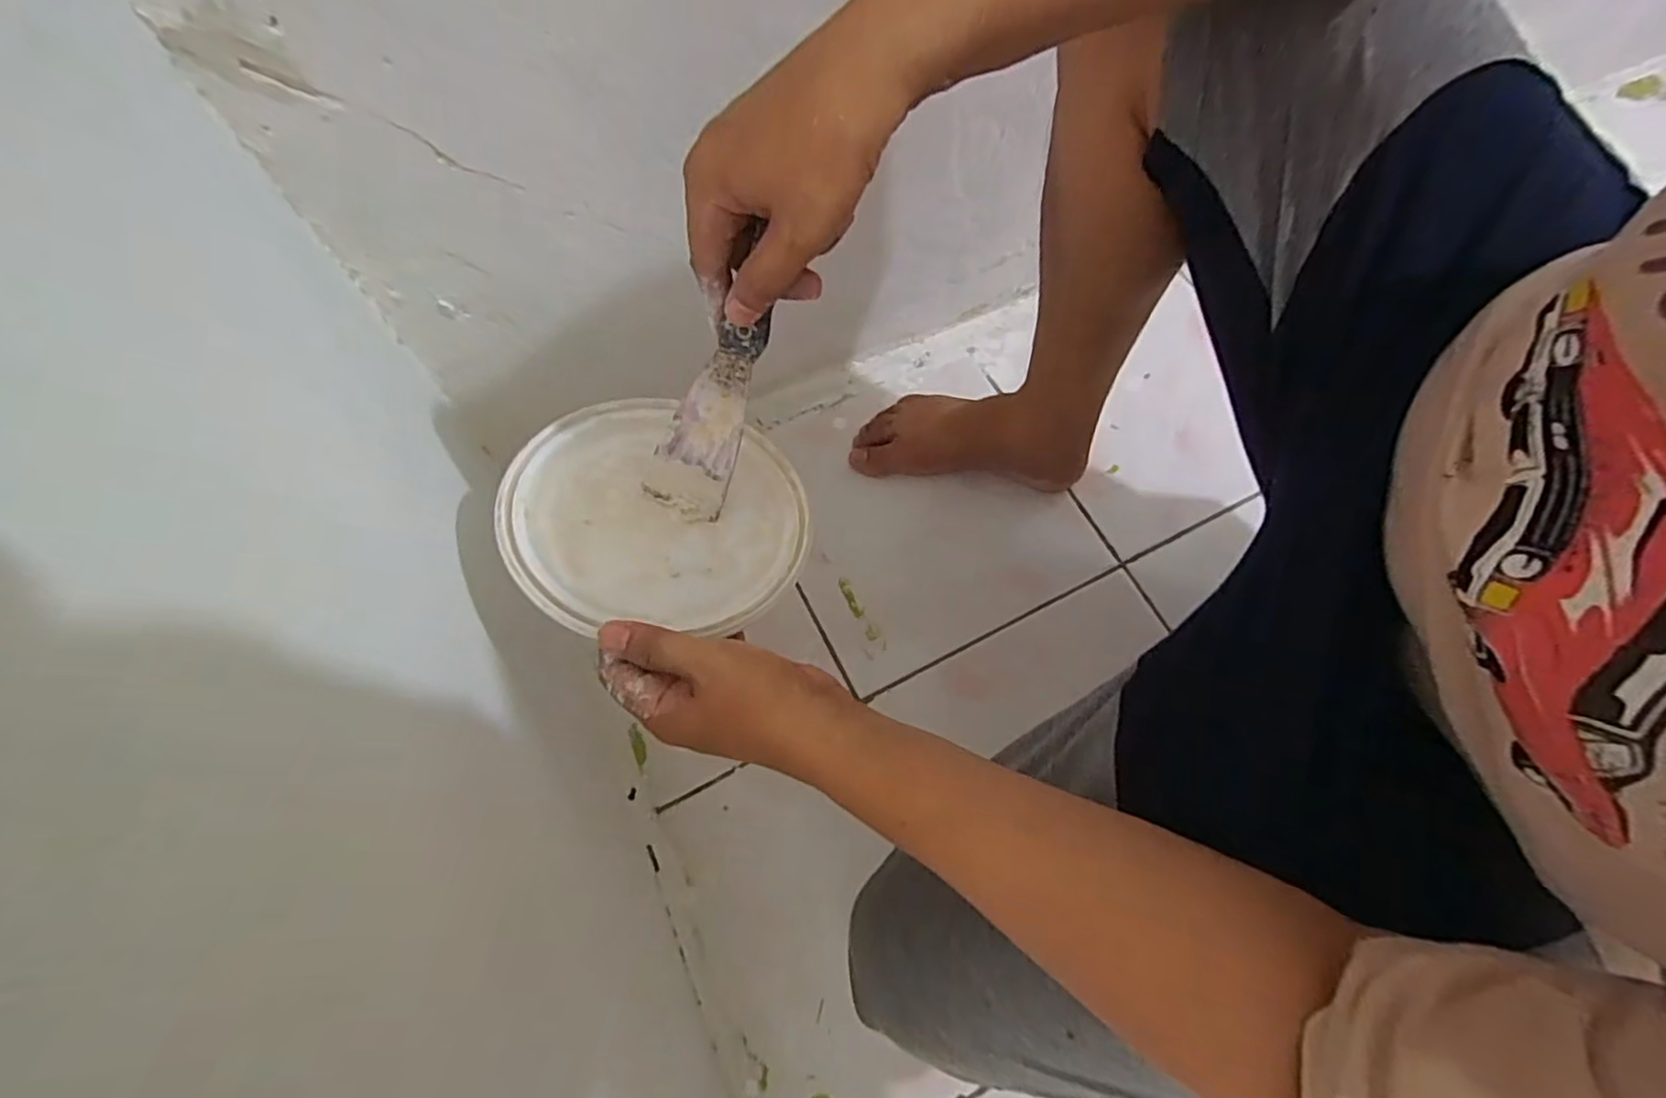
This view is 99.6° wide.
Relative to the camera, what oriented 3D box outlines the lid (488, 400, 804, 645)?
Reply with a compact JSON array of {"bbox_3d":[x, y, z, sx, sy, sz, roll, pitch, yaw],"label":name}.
[{"bbox_3d":[-0.103,-0.028,0.426,0.171,0.011,0.166,2,55,-14],"label":"lid"}]

